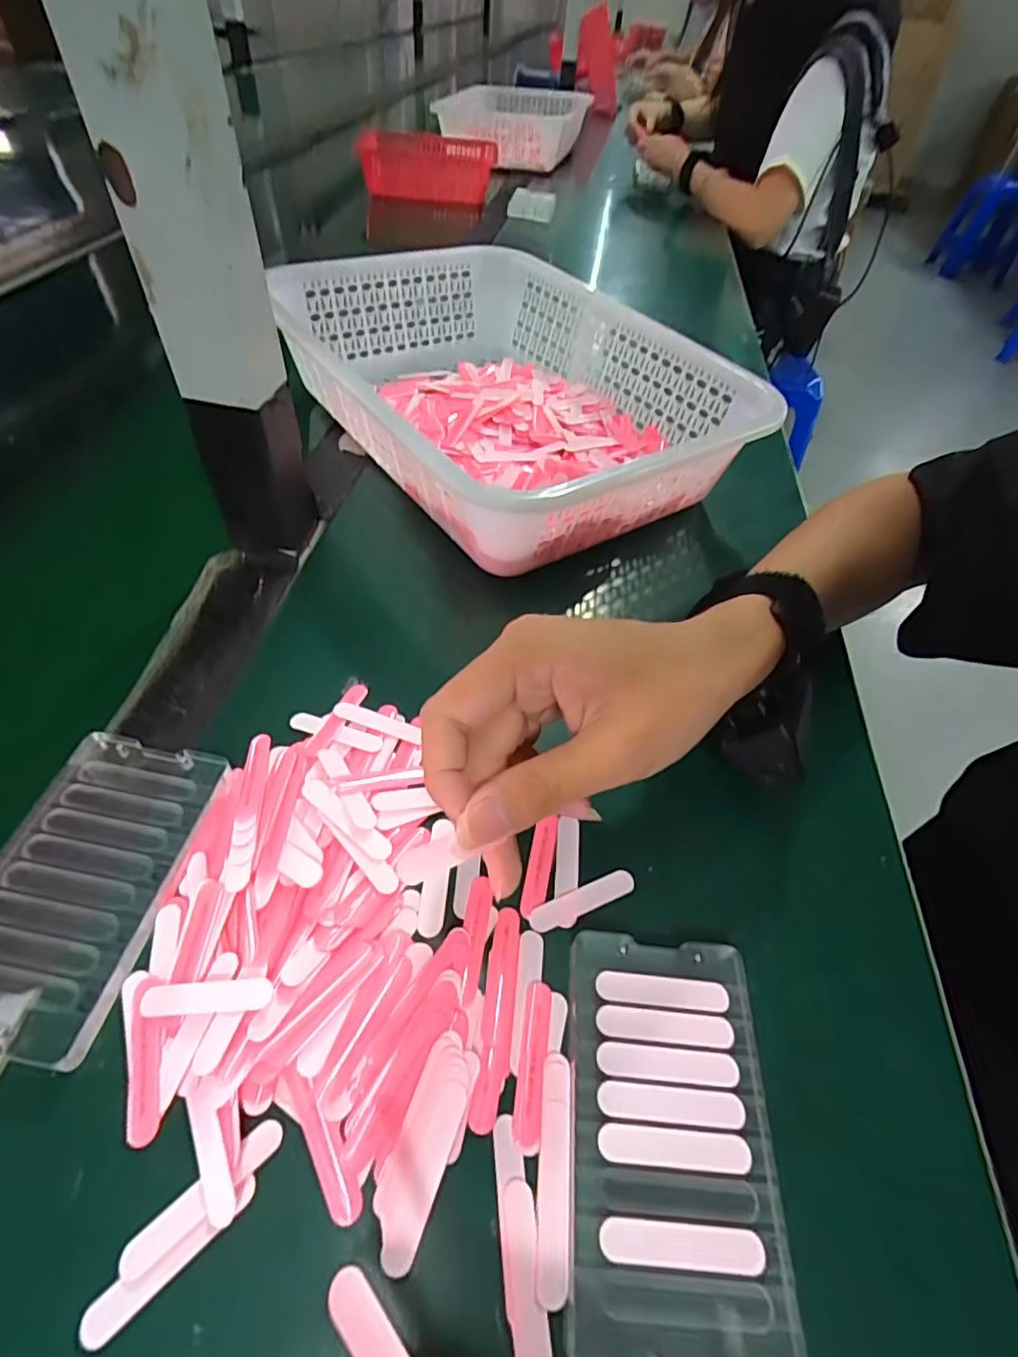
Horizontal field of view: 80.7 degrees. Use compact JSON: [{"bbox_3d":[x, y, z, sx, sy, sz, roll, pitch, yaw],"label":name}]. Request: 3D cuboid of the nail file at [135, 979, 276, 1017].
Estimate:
[{"bbox_3d":[-0.109,0.114,0.215,0.049,0.004,0.010,-7,49,7],"label":"nail file"}]

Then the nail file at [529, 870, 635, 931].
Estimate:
[{"bbox_3d":[0.032,0.095,0.259,0.050,0.004,0.011,-18,53,-19],"label":"nail file"}]

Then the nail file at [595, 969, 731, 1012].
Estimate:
[{"bbox_3d":[0.059,0.119,0.230,0.051,0.004,0.011,6,49,0],"label":"nail file"}]

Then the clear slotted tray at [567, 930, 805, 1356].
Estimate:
[{"bbox_3d":[0.055,0.155,0.207,0.068,0.010,0.119,6,49,0],"label":"clear slotted tray"}]

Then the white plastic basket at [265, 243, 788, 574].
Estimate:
[{"bbox_3d":[-0.008,-0.221,0.464,0.266,0.083,0.367,-27,57,-25],"label":"white plastic basket"}]

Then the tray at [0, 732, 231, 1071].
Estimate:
[{"bbox_3d":[-0.172,0.080,0.242,0.071,0.011,0.121,9,49,3],"label":"tray"}]

